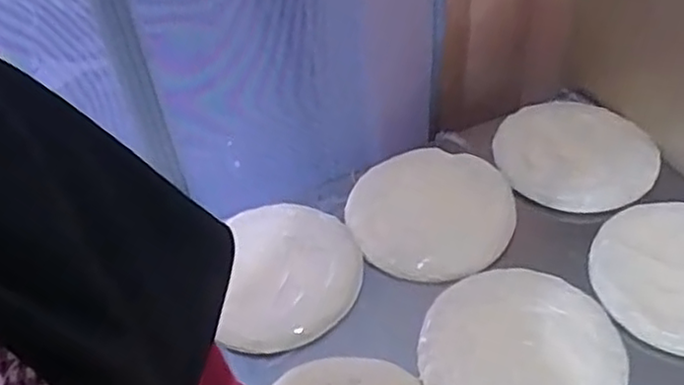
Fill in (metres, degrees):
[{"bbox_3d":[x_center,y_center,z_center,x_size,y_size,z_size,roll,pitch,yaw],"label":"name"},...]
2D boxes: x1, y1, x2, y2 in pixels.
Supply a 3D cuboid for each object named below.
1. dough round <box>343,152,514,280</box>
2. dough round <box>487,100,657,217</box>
[{"bbox_3d":[0.108,0.023,0.848,0.197,0.020,0.190,-4,47,4],"label":"dough round"},{"bbox_3d":[0.295,-0.055,0.873,0.190,0.022,0.171,10,50,16],"label":"dough round"}]

